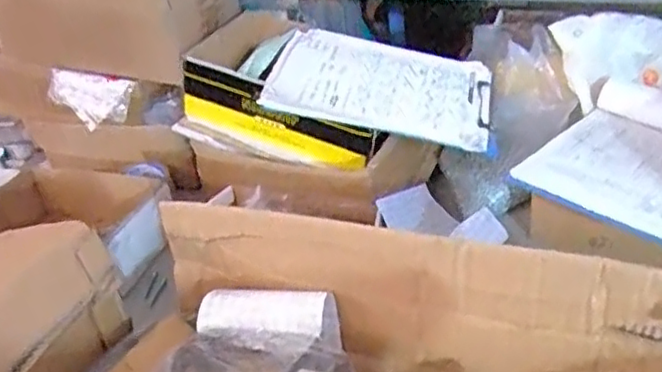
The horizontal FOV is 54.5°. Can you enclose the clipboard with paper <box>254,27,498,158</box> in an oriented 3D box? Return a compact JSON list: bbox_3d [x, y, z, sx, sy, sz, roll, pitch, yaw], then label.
[{"bbox_3d":[0.074,-0.145,0.915,0.309,0.016,0.219,12,42,3],"label":"clipboard with paper"}]

